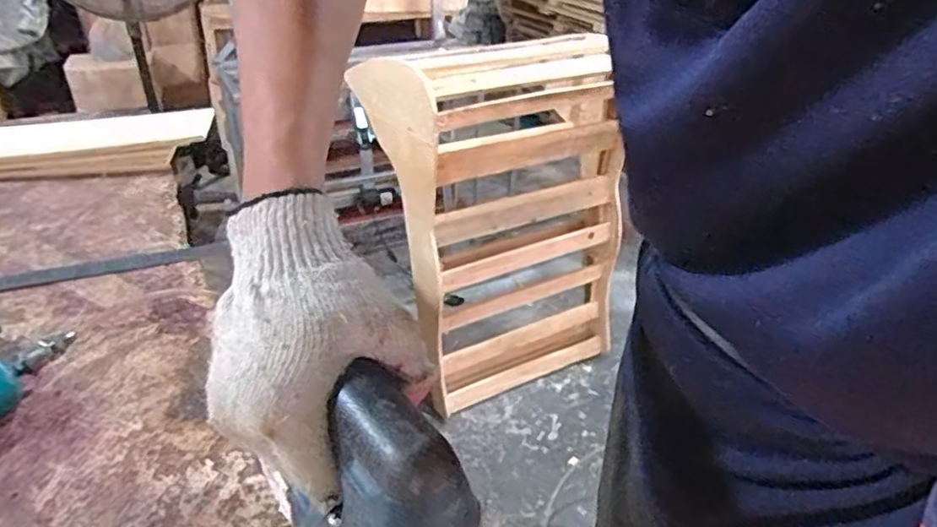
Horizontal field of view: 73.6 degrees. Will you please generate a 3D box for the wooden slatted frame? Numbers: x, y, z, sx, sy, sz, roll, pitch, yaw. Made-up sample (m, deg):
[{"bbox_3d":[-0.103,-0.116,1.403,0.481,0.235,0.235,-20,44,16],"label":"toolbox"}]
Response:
[{"bbox_3d":[0.105,-0.092,1.549,0.662,0.840,0.284,-18,36,-29],"label":"wooden slatted frame"}]

